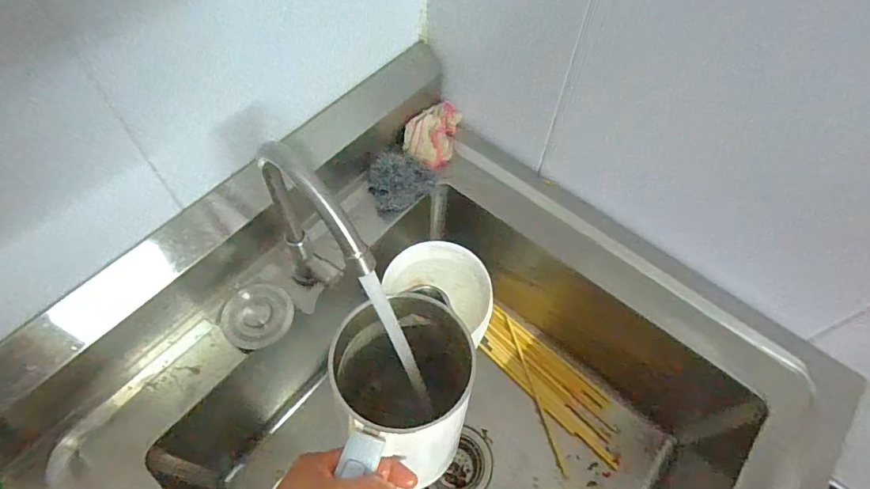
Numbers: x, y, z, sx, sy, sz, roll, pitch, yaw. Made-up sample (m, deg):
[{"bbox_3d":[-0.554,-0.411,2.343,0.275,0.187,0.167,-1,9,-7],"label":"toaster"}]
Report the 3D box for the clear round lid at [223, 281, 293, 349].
[{"bbox_3d":[-0.211,0.084,0.580,0.079,0.007,0.072,-40,89,-8],"label":"clear round lid"}]

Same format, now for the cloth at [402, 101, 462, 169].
[{"bbox_3d":[-0.005,-0.166,0.729,0.070,0.051,0.094,16,59,8],"label":"cloth"}]

